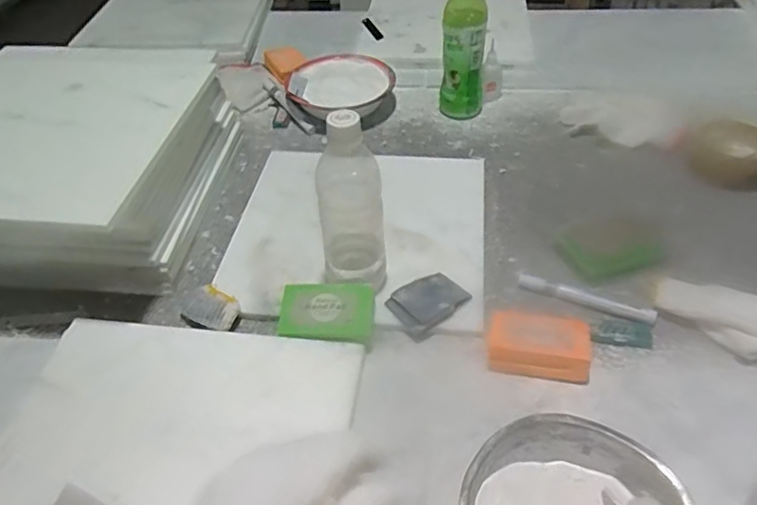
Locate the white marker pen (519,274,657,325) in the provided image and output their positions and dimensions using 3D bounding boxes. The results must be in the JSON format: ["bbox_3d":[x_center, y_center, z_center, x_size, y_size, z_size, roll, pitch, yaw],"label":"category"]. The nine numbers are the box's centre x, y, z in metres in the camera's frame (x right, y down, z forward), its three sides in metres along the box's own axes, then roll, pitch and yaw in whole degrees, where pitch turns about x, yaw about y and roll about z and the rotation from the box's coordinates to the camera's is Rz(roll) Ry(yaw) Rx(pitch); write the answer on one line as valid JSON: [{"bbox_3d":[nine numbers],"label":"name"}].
[{"bbox_3d":[0.221,0.048,0.635,0.140,0.016,0.019,20,51,20],"label":"white marker pen"}]

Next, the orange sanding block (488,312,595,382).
[{"bbox_3d":[0.154,0.089,0.569,0.094,0.027,0.062,5,47,8],"label":"orange sanding block"}]

